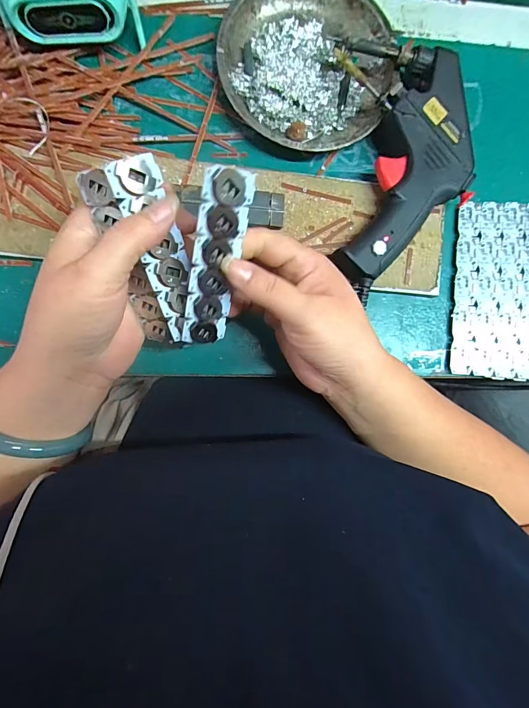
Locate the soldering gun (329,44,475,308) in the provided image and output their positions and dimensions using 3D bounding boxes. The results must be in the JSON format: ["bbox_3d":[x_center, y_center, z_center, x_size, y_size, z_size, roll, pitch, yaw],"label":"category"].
[{"bbox_3d":[0.111,-0.145,0.293,0.106,0.035,0.186,1,88,-5],"label":"soldering gun"}]

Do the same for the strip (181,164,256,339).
[{"bbox_3d":[-0.028,-0.052,0.217,0.029,0.005,0.106,-3,127,-27],"label":"strip"}]

